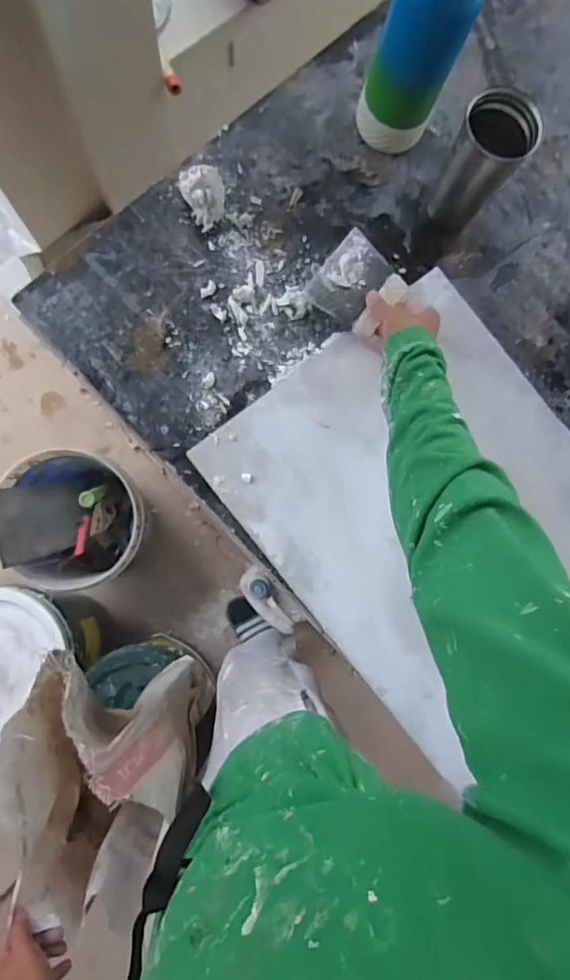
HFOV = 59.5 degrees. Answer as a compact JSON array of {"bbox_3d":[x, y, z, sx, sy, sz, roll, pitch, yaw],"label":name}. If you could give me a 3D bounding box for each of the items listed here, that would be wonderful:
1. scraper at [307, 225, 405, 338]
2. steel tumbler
[{"bbox_3d":[0.087,-0.255,0.618,0.096,0.017,0.095,45,82,1],"label":"scraper"},{"bbox_3d":[0.236,-0.395,0.618,0.079,0.153,0.080,1,84,-5],"label":"steel tumbler"}]

